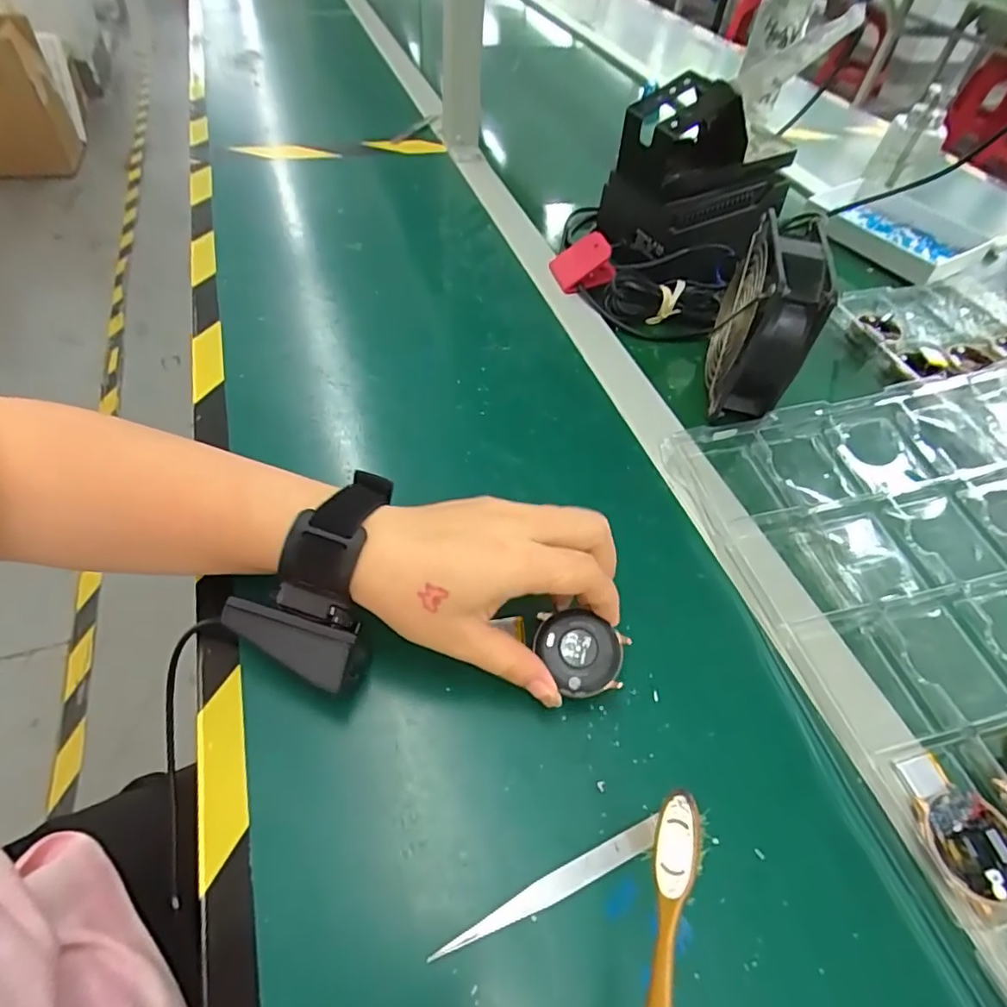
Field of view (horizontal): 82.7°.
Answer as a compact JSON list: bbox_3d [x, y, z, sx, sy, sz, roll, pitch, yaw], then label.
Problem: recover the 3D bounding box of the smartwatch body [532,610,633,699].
[{"bbox_3d":[0.039,0.075,0.288,0.044,0.011,0.040,0,51,-5],"label":"smartwatch body"}]

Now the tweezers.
[{"bbox_3d":[0.022,0.162,0.242,0.106,0.004,0.011,-18,55,-18],"label":"tweezers"}]

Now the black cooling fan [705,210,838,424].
[{"bbox_3d":[0.194,-0.134,0.427,0.056,0.110,0.117,15,51,7],"label":"black cooling fan"}]

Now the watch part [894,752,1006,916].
[{"bbox_3d":[0.209,0.148,0.264,0.042,0.012,0.059,-13,54,-15],"label":"watch part"}]

